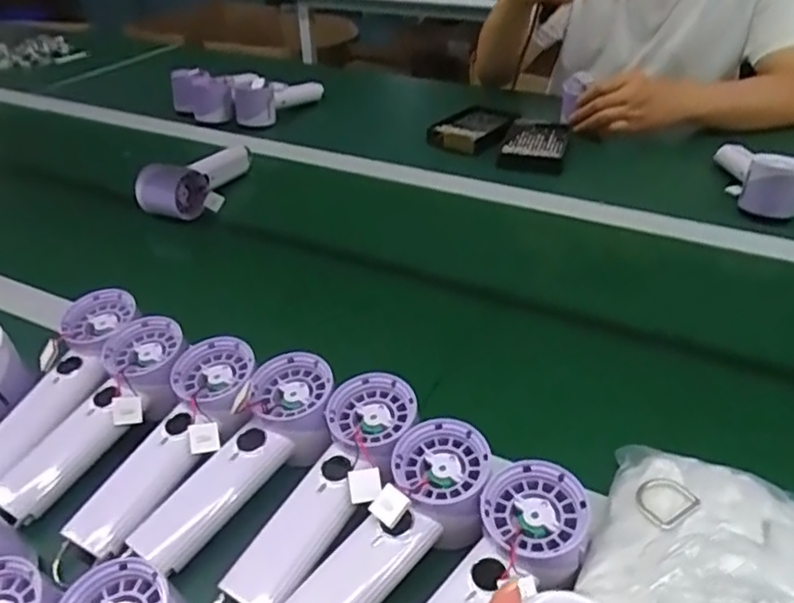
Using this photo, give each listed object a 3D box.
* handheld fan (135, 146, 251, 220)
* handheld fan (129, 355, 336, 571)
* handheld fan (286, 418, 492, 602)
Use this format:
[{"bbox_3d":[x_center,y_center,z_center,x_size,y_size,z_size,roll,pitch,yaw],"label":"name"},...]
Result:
[{"bbox_3d":[-0.257,-0.165,0.845,0.078,0.084,0.165,4,36,8],"label":"handheld fan"},{"bbox_3d":[-0.106,0.112,0.464,0.064,0.049,0.175,25,63,33],"label":"handheld fan"},{"bbox_3d":[-0.010,0.152,0.397,0.063,0.045,0.189,29,62,36],"label":"handheld fan"}]

